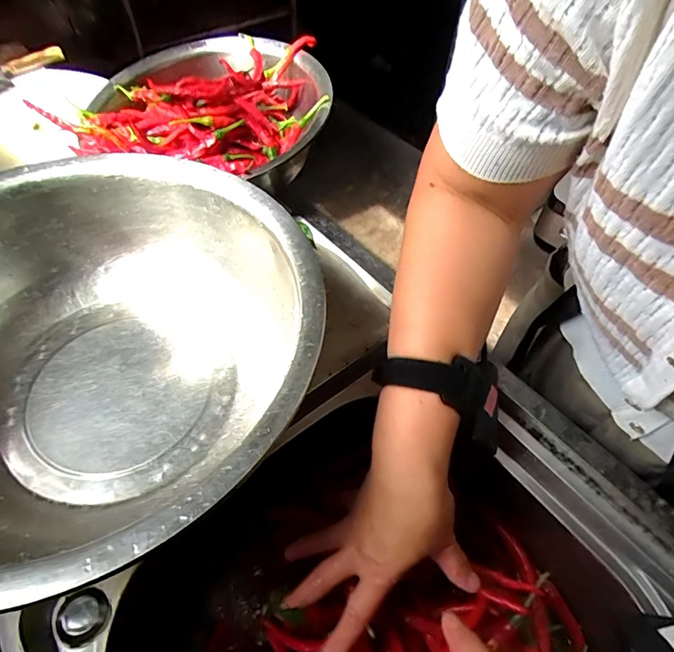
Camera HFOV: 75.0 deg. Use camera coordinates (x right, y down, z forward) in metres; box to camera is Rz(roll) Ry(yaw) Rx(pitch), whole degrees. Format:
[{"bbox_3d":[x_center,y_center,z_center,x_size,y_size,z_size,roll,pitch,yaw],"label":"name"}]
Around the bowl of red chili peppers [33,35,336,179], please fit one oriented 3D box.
[{"bbox_3d":[-0.151,-0.259,0.526,0.285,0.077,0.269,1,52,-2],"label":"bowl of red chili peppers"}]

